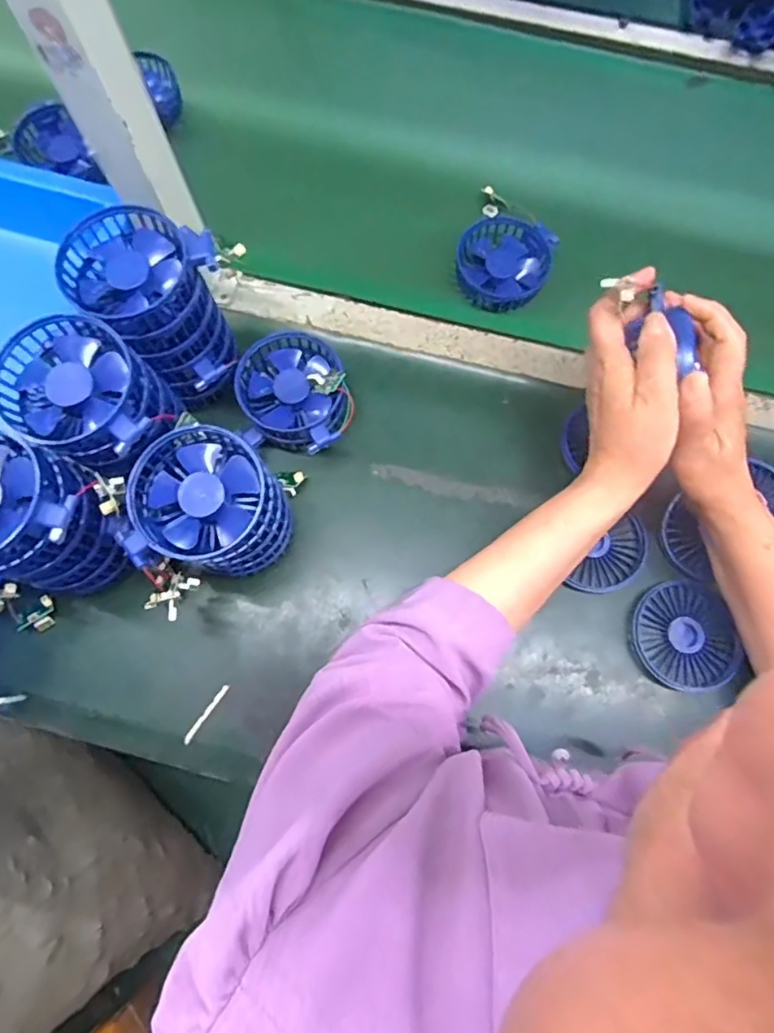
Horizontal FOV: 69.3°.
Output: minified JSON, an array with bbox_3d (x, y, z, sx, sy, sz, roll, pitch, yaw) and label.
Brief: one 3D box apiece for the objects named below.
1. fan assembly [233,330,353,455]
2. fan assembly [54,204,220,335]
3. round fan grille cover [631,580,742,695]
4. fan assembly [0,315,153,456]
[{"bbox_3d":[-0.082,-0.101,0.487,0.095,0.046,0.109,-16,74,-5],"label":"fan assembly"},{"bbox_3d":[-0.182,-0.179,0.400,0.090,0.026,0.091,39,77,10],"label":"fan assembly"},{"bbox_3d":[0.247,0.100,0.467,0.081,0.015,0.089,0,74,-1],"label":"round fan grille cover"},{"bbox_3d":[-0.209,-0.089,0.376,0.095,0.021,0.093,0,74,-1],"label":"fan assembly"}]

